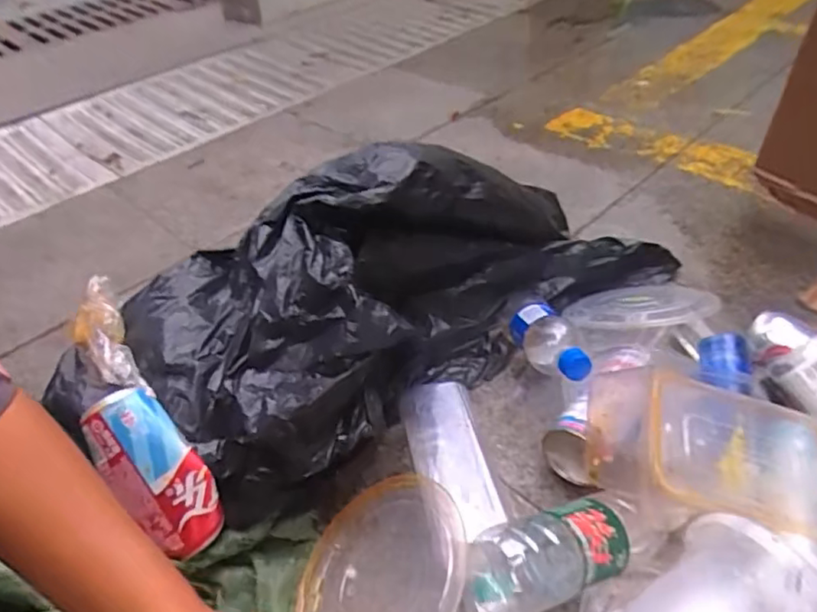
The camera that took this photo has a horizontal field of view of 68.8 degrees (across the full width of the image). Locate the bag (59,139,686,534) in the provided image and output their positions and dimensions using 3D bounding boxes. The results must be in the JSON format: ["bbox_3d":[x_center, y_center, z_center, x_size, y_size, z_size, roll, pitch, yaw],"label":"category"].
[{"bbox_3d":[0.040,-0.025,0.645,0.576,0.263,0.255,-21,46,-18],"label":"bag"}]

